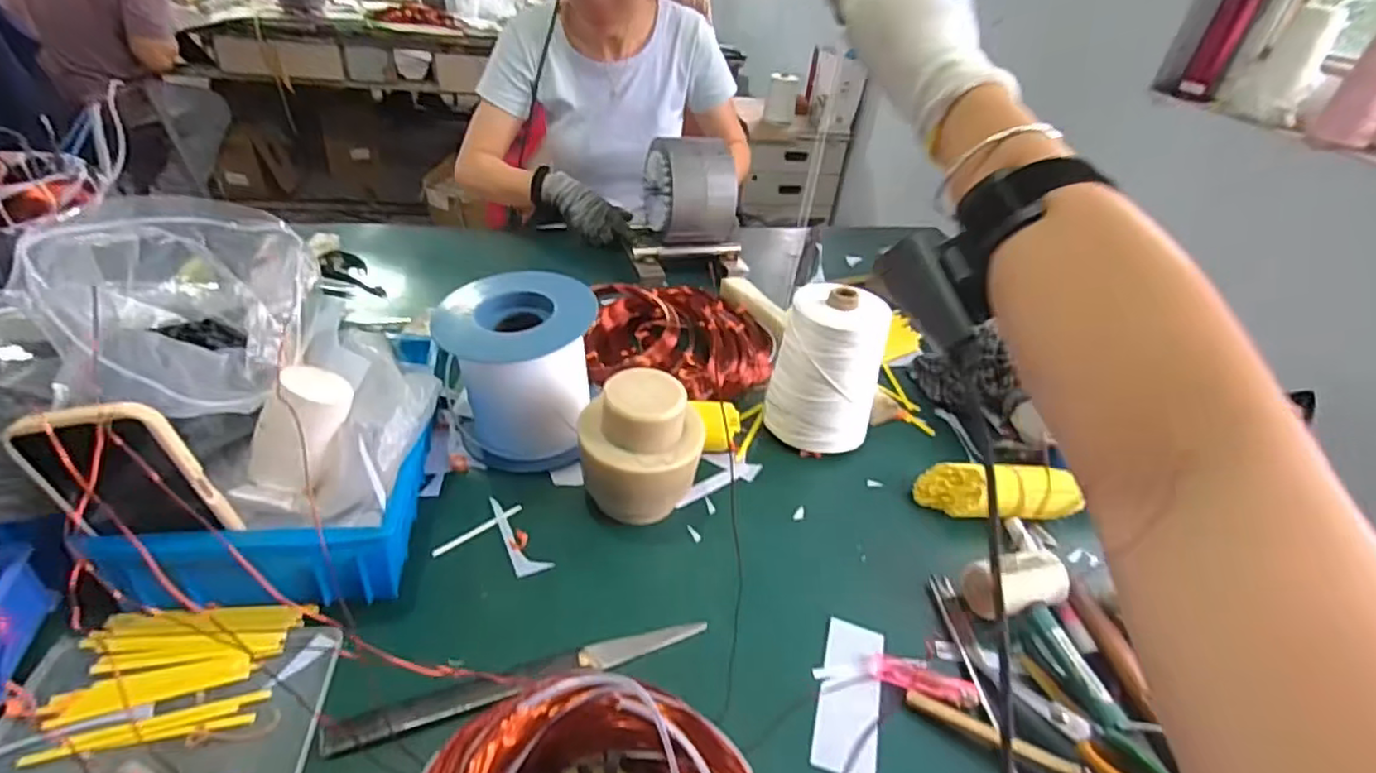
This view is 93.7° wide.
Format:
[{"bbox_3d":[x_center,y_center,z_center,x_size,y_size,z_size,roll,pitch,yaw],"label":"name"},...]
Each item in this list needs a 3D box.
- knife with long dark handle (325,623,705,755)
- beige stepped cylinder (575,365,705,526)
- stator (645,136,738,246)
[{"bbox_3d":[-0.112,0.209,0.463,0.265,0.013,0.021,-9,38,-22],"label":"knife with long dark handle"},{"bbox_3d":[-0.042,0.059,0.576,0.096,0.133,0.087,25,40,22],"label":"beige stepped cylinder"},{"bbox_3d":[0.003,-0.299,0.997,0.109,0.140,0.121,-13,41,-25],"label":"stator"}]

